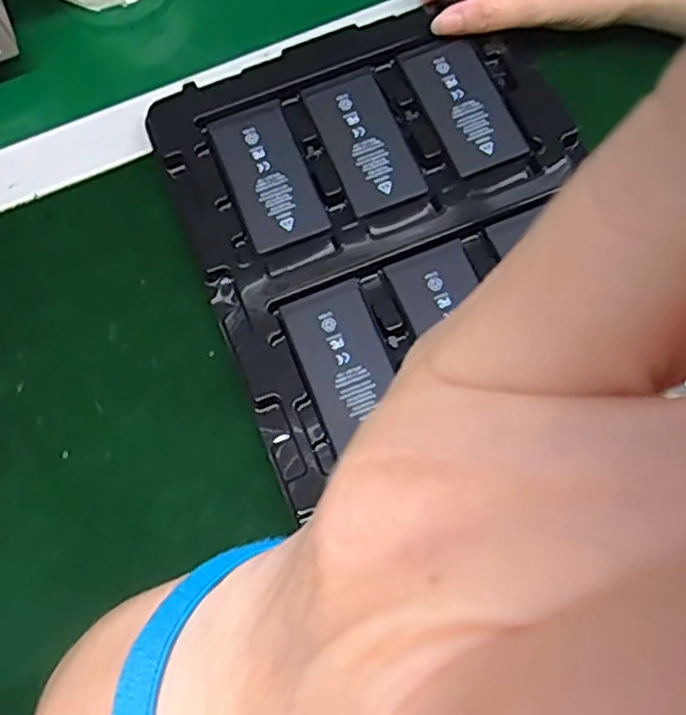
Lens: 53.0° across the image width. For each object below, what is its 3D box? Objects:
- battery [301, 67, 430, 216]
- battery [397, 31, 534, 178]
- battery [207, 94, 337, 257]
[{"bbox_3d":[0.012,-0.122,0.384,0.044,0.007,0.085,-22,73,-6],"label":"battery"},{"bbox_3d":[0.067,-0.144,0.387,0.042,0.008,0.085,-25,73,-7],"label":"battery"},{"bbox_3d":[-0.041,-0.101,0.380,0.044,0.004,0.084,-22,73,-6],"label":"battery"}]

